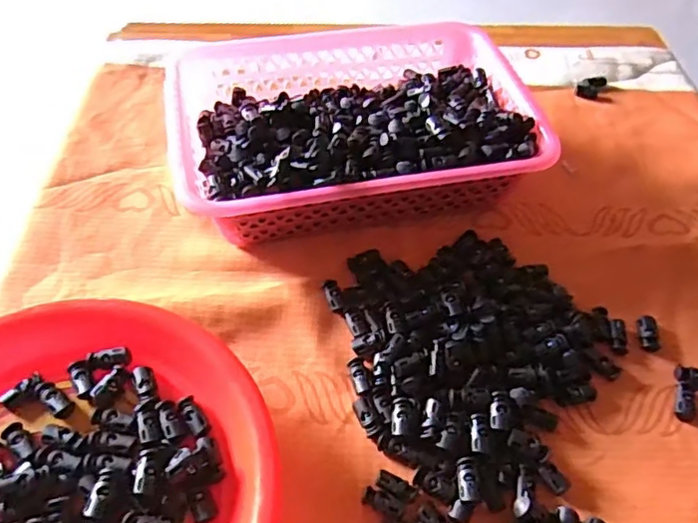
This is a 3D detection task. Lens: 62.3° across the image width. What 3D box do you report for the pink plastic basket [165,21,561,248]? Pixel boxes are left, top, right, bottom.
[{"bbox_3d":[0.003,-0.118,0.517,0.306,0.074,0.214,-10,54,-9],"label":"pink plastic basket"}]

